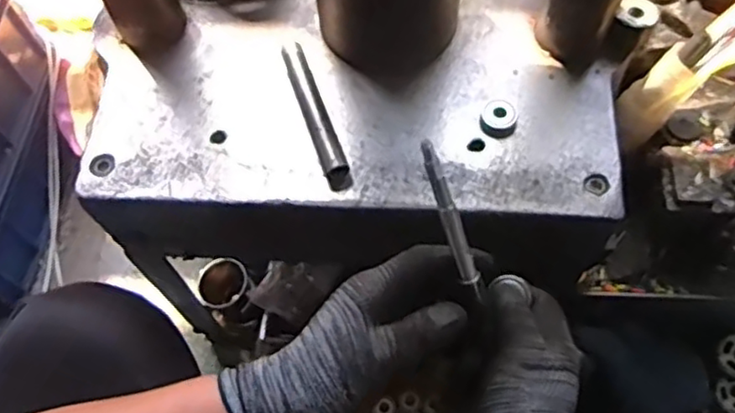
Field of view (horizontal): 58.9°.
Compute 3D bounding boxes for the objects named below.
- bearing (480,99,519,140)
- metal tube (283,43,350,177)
[{"bbox_3d":[0.114,-0.076,0.565,0.031,0.011,0.031,-1,63,2],"label":"bearing"},{"bbox_3d":[-0.047,-0.082,0.567,0.022,0.021,0.136,-19,64,-7],"label":"metal tube"}]

